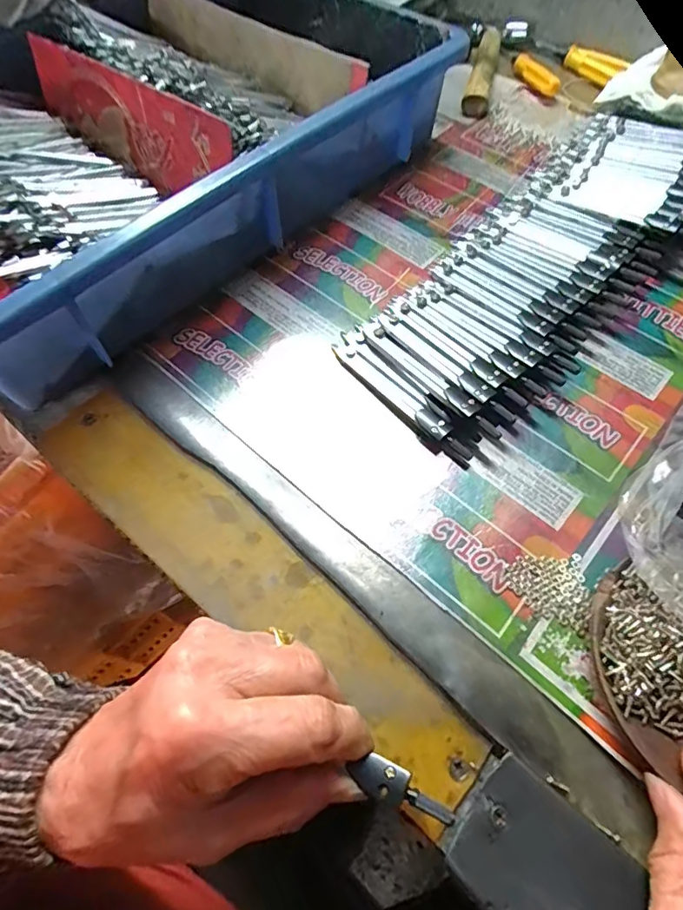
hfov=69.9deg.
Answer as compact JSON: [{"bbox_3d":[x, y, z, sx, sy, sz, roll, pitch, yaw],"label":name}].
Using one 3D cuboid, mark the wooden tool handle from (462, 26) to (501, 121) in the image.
[{"bbox_3d":[0.135,-0.371,0.473,0.026,0.018,0.133,12,63,8],"label":"wooden tool handle"}]

